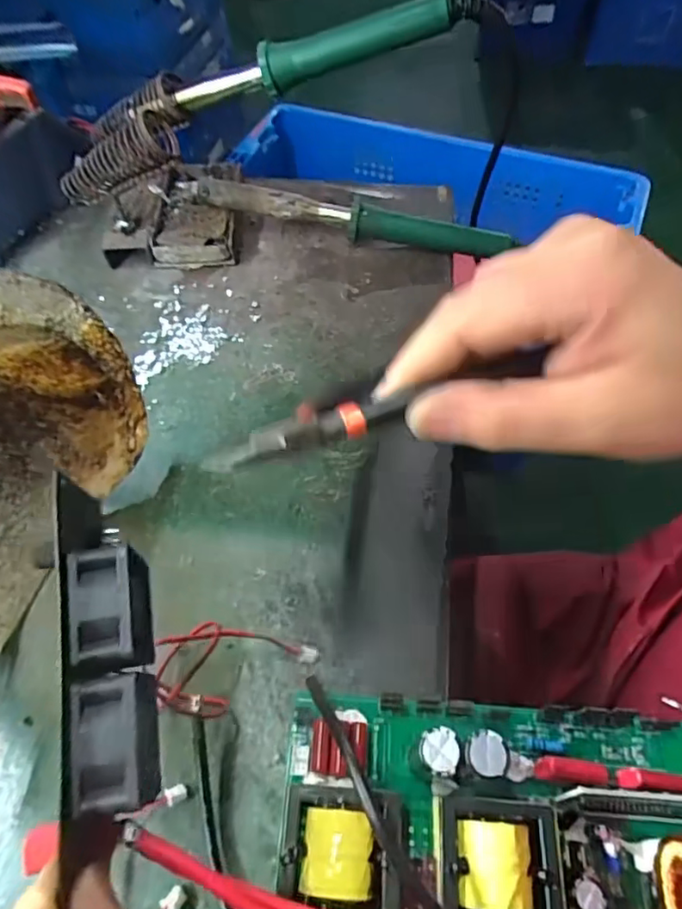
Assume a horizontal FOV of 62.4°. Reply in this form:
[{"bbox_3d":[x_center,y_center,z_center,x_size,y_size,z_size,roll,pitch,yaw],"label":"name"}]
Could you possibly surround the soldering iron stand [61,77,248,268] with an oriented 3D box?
[{"bbox_3d":[-0.144,-0.218,0.430,0.113,0.095,0.113,-5,57,-1],"label":"soldering iron stand"}]

